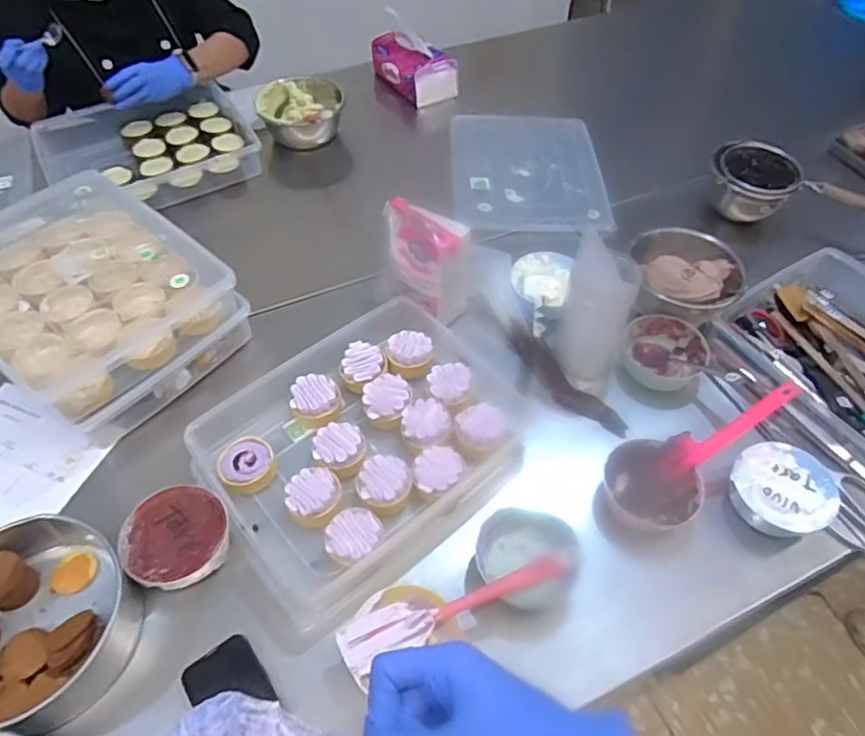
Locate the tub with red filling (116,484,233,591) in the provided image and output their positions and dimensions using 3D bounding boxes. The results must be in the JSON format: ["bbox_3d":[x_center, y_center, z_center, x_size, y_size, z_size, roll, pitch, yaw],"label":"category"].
[{"bbox_3d":[-0.293,0.196,0.703,0.113,0.052,0.115,1,52,-1],"label":"tub with red filling"}]

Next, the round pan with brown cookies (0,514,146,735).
[{"bbox_3d":[-0.425,0.268,0.647,0.200,0.073,0.202,1,52,-1],"label":"round pan with brown cookies"}]

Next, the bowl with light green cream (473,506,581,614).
[{"bbox_3d":[0.111,0.222,0.714,0.117,0.054,0.114,1,52,-1],"label":"bowl with light green cream"}]

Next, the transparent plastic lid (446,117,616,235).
[{"bbox_3d":[0.180,-0.382,1.163,0.274,0.030,0.365,-1,52,-2],"label":"transparent plastic lid"}]

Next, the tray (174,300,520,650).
[{"bbox_3d":[-0.082,0.094,0.785,0.382,0.069,0.315,-31,59,-23],"label":"tray"}]

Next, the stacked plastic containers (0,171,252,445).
[{"bbox_3d":[-0.490,-0.098,0.865,0.362,0.123,0.280,34,59,23],"label":"stacked plastic containers"}]

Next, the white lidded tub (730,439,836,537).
[{"bbox_3d":[0.425,0.146,0.737,0.111,0.049,0.114,1,52,-1],"label":"white lidded tub"}]

